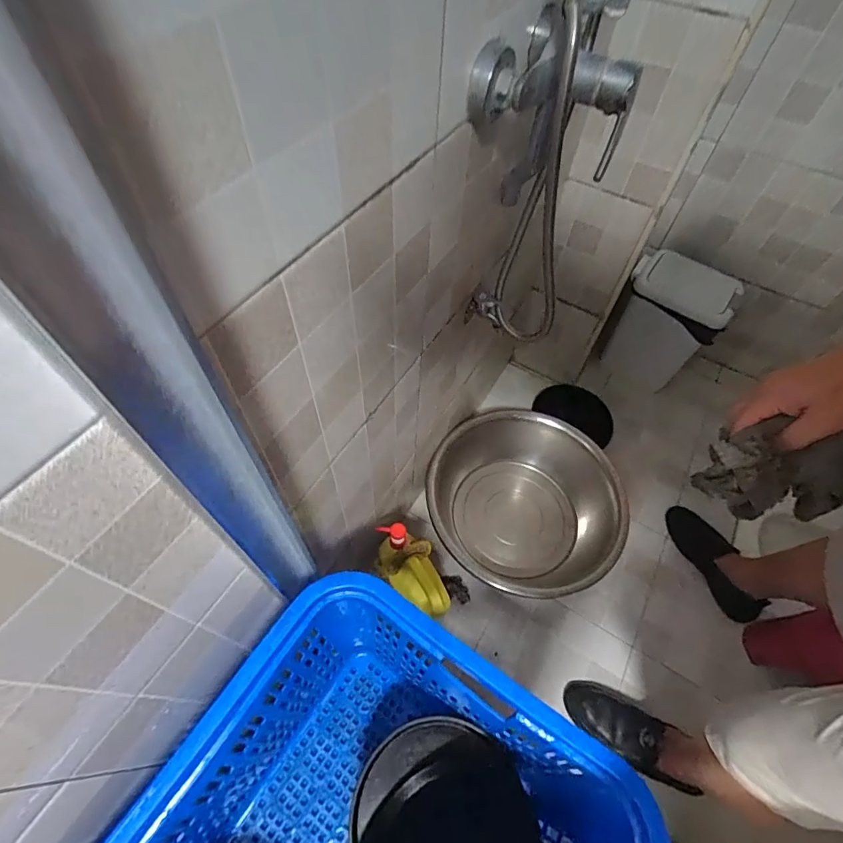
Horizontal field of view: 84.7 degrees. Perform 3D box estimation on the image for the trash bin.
[{"bbox_3d":[0.672,-0.270,1.278,0.257,0.353,0.155,29,60,15],"label":"trash bin"}]

